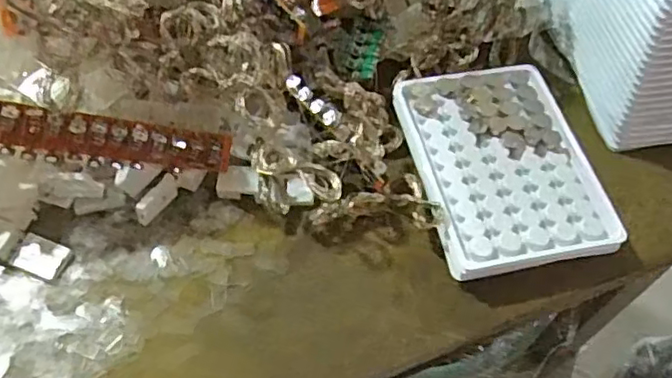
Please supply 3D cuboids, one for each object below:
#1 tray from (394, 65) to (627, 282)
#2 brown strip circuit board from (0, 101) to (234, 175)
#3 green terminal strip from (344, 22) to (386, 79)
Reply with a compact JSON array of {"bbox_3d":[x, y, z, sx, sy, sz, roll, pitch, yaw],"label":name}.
[{"bbox_3d":[0.096,-0.014,0.360,0.096,0.020,0.129,-9,58,-9],"label":"tray"},{"bbox_3d":[-0.116,-0.024,0.320,0.124,0.026,0.007,6,17,-23],"label":"brown strip circuit board"},{"bbox_3d":[0.017,-0.085,0.385,0.019,0.011,0.036,12,57,4],"label":"green terminal strip"}]

